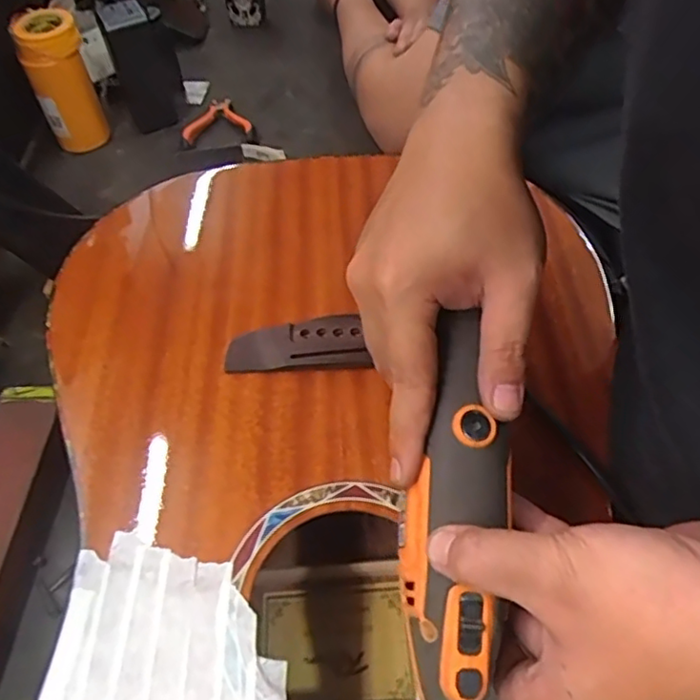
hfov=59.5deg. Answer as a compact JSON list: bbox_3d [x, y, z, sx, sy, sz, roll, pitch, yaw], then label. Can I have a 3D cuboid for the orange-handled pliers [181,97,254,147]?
[{"bbox_3d":[-0.150,-0.272,0.717,0.083,0.014,0.085,0,54,3],"label":"orange-handled pliers"}]

